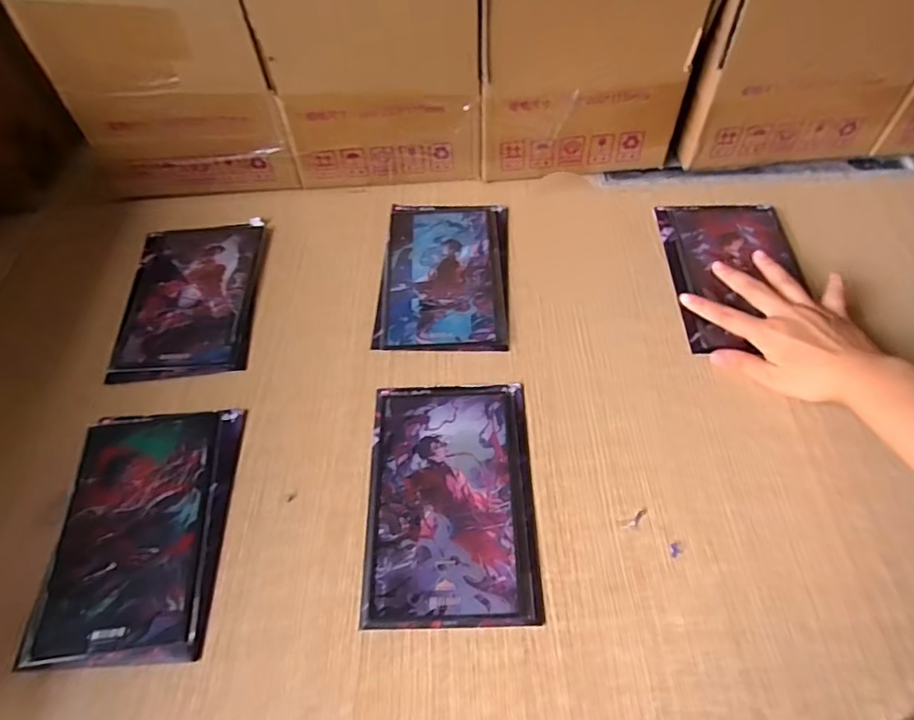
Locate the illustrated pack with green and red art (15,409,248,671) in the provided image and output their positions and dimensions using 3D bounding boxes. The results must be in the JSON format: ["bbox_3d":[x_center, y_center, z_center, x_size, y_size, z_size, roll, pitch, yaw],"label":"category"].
[{"bbox_3d":[-0.237,0.124,0.414,0.126,0.010,0.183,-4,57,1],"label":"illustrated pack with green and red art"}]

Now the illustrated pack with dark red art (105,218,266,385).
[{"bbox_3d":[-0.259,-0.063,0.537,0.125,0.010,0.185,-7,57,-1],"label":"illustrated pack with dark red art"}]

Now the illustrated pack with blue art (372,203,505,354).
[{"bbox_3d":[-0.012,-0.089,0.542,0.122,0.006,0.186,1,57,4],"label":"illustrated pack with blue art"}]

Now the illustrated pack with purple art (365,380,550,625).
[{"bbox_3d":[-0.005,0.100,0.418,0.122,0.007,0.184,-3,57,2],"label":"illustrated pack with purple art"}]

